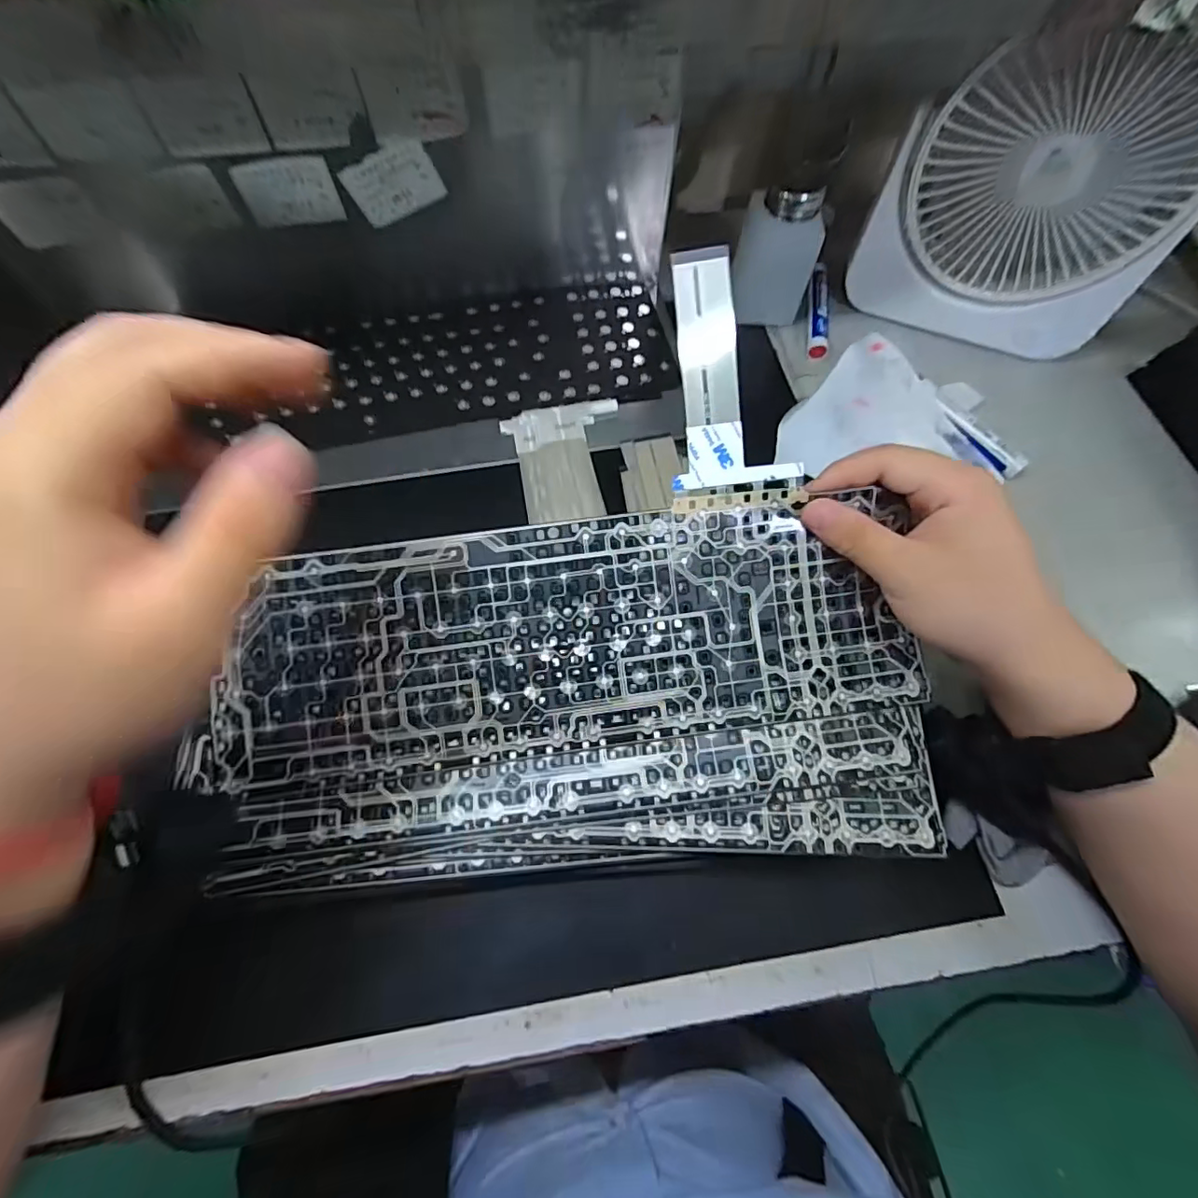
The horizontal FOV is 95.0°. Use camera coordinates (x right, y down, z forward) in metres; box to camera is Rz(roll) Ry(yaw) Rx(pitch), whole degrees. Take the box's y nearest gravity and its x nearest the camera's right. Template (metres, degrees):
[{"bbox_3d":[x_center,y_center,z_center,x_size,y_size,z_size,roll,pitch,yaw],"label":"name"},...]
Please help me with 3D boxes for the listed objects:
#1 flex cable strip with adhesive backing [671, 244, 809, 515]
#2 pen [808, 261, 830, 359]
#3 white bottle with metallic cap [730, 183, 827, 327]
[{"bbox_3d":[0.065,-0.109,0.273,0.063,0.007,0.124,-7,97,0],"label":"flex cable strip with adhesive backing"},{"bbox_3d":[0.182,-0.240,0.455,0.014,0.019,0.089,8,66,2],"label":"pen"},{"bbox_3d":[0.136,-0.266,0.421,0.051,0.083,0.048,-2,66,-3],"label":"white bottle with metallic cap"}]

